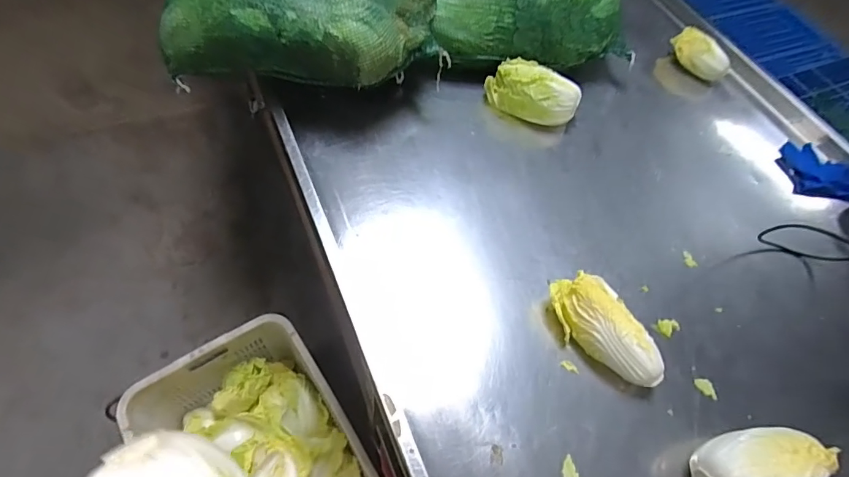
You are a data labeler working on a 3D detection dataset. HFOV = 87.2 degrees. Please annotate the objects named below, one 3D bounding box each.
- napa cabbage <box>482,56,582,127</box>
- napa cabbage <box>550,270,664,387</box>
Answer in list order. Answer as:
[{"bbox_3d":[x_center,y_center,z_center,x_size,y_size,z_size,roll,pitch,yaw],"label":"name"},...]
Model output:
[{"bbox_3d":[0.210,-0.279,0.869,0.184,0.081,0.097,25,60,7],"label":"napa cabbage"},{"bbox_3d":[0.261,0.135,0.650,0.084,0.077,0.185,-23,66,-19],"label":"napa cabbage"}]

